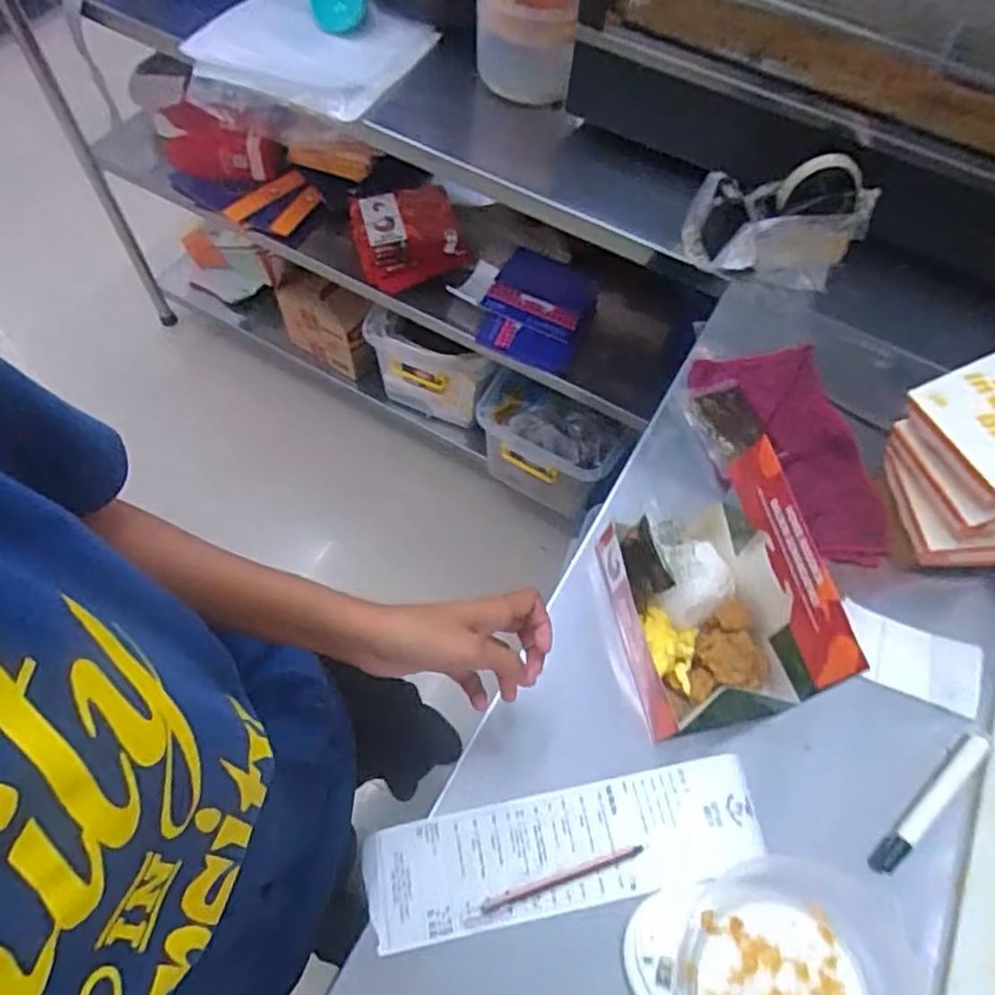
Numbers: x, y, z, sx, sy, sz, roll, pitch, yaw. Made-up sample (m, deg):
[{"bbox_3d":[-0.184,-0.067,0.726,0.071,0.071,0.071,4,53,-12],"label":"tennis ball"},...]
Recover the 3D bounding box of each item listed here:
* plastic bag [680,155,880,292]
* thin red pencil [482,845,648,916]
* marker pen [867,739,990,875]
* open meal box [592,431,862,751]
[{"bbox_3d":[0.327,-0.317,0.799,0.200,0.096,0.106,9,61,2],"label":"plastic bag"},{"bbox_3d":[0.049,0.273,0.496,0.124,0.005,0.008,-15,63,-11],"label":"thin red pencil"},{"bbox_3d":[0.337,0.236,0.533,0.141,0.013,0.018,-36,69,-20],"label":"marker pen"},{"bbox_3d":[0.161,0.076,0.533,0.112,0.156,0.177,-13,63,-10],"label":"open meal box"}]

